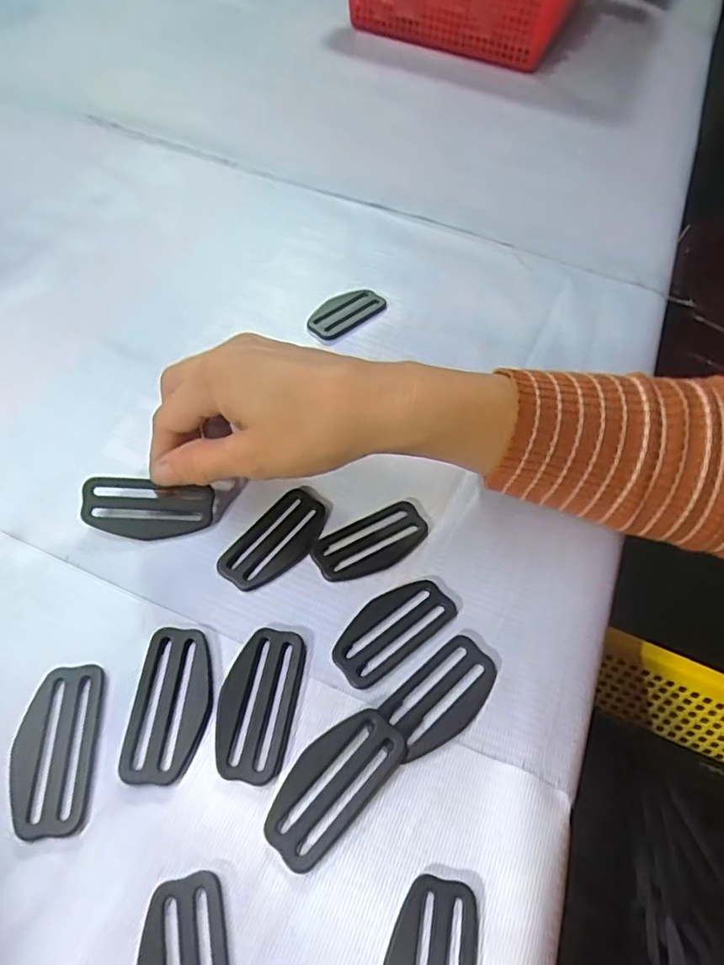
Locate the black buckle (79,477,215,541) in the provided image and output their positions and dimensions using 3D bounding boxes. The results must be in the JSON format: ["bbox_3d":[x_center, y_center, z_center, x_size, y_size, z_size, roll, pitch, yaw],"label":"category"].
[{"bbox_3d":[-0.102,0.013,0.271,0.059,0.004,0.027,7,86,-9],"label":"black buckle"}]

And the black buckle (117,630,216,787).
[{"bbox_3d":[-0.076,0.087,0.227,0.029,0.004,0.059,6,59,-5],"label":"black buckle"}]

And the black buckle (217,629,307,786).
[{"bbox_3d":[-0.042,0.089,0.231,0.030,0.004,0.059,13,58,-1],"label":"black buckle"}]

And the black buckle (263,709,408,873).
[{"bbox_3d":[-0.011,0.112,0.215,0.028,0.005,0.059,42,62,16],"label":"black buckle"}]

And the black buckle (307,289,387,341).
[{"bbox_3d":[-0.010,-0.113,0.381,0.027,0.008,0.059,39,61,14],"label":"black buckle"}]

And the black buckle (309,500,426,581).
[{"bbox_3d":[0.005,0.030,0.279,0.058,0.004,0.028,-23,65,-21],"label":"black buckle"}]

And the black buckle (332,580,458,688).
[{"bbox_3d":[0.014,0.063,0.253,0.060,0.004,0.028,-32,69,-24],"label":"black buckle"}]

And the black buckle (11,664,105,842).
[{"bbox_3d":[-0.115,0.099,0.214,0.030,0.004,0.059,-2,60,-10],"label":"black buckle"}]

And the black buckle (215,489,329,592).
[{"bbox_3d":[-0.041,0.028,0.275,0.029,0.004,0.058,38,61,14],"label":"black buckle"}]

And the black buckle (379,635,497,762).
[{"bbox_3d":[0.034,0.089,0.237,0.054,0.004,0.029,-36,71,-26],"label":"black buckle"}]

